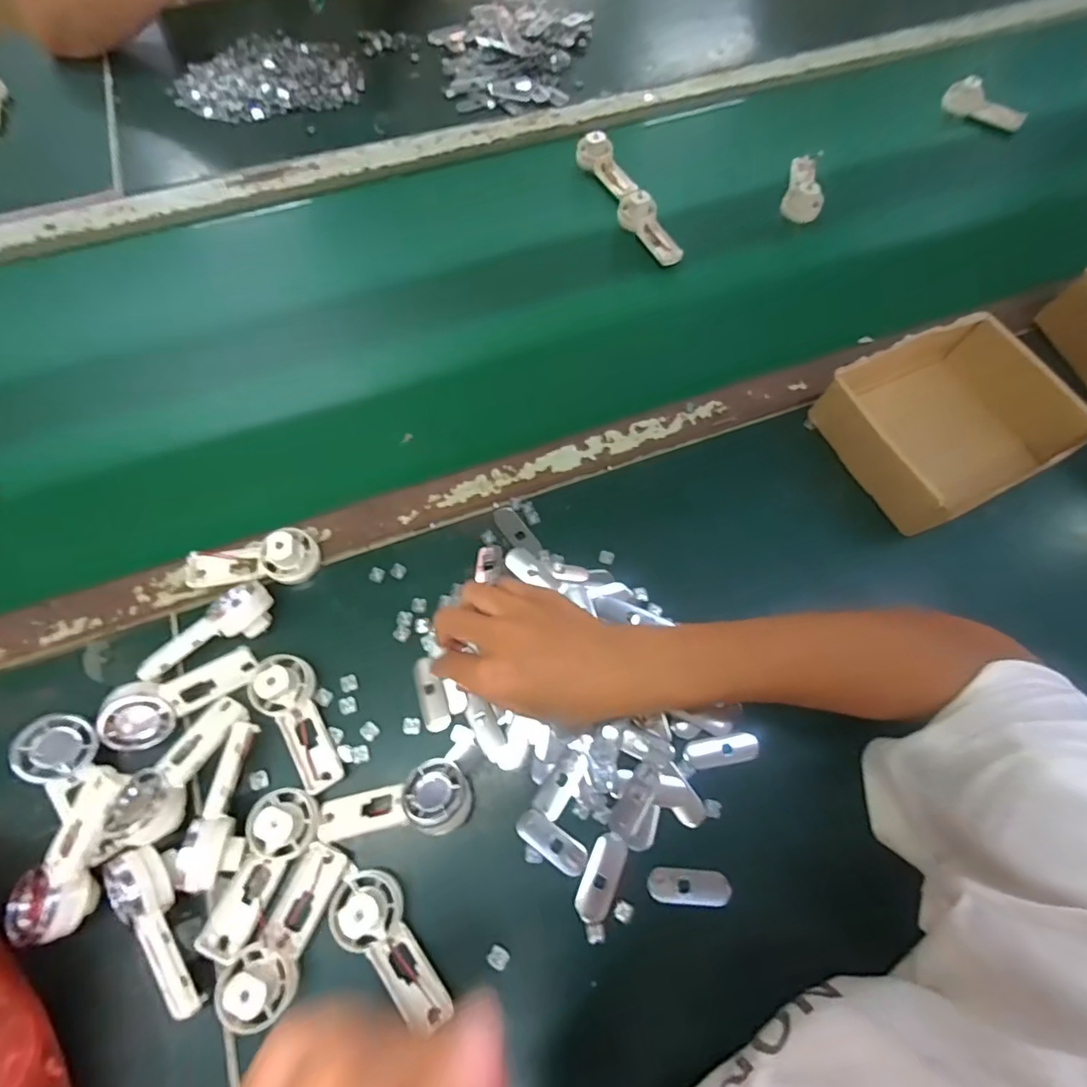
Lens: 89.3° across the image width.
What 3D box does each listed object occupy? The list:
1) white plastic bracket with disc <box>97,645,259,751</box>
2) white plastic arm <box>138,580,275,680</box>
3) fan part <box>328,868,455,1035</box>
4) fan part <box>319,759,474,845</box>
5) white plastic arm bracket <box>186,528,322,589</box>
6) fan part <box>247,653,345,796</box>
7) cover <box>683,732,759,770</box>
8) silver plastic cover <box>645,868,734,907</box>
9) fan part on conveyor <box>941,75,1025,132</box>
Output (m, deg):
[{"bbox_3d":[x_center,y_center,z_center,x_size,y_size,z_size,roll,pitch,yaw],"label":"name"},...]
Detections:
[{"bbox_3d":[-0.239,0.102,0.363,0.091,0.017,0.040,-18,69,-10],"label":"white plastic bracket with disc"},{"bbox_3d":[-0.230,0.065,0.379,0.091,0.028,0.028,-36,73,-16],"label":"white plastic arm"},{"bbox_3d":[-0.091,0.237,0.317,0.038,0.026,0.091,-29,71,-14],"label":"fan part"},{"bbox_3d":[-0.091,0.166,0.341,0.094,0.015,0.040,-20,51,-2],"label":"fan part"},{"bbox_3d":[-0.217,0.009,0.409,0.093,0.031,0.038,-2,67,-3],"label":"white plastic arm bracket"},{"bbox_3d":[-0.165,0.119,0.368,0.038,0.026,0.093,-26,83,-13],"label":"fan part"},{"bbox_3d":[0.123,0.144,0.381,0.050,0.008,0.019,-9,67,-6],"label":"cover"},{"bbox_3d":[0.091,0.215,0.345,0.050,0.005,0.019,-1,66,10],"label":"silver plastic cover"},{"bbox_3d":[0.527,-0.523,0.655,0.094,0.037,0.011,40,65,20],"label":"fan part on conveyor"}]

